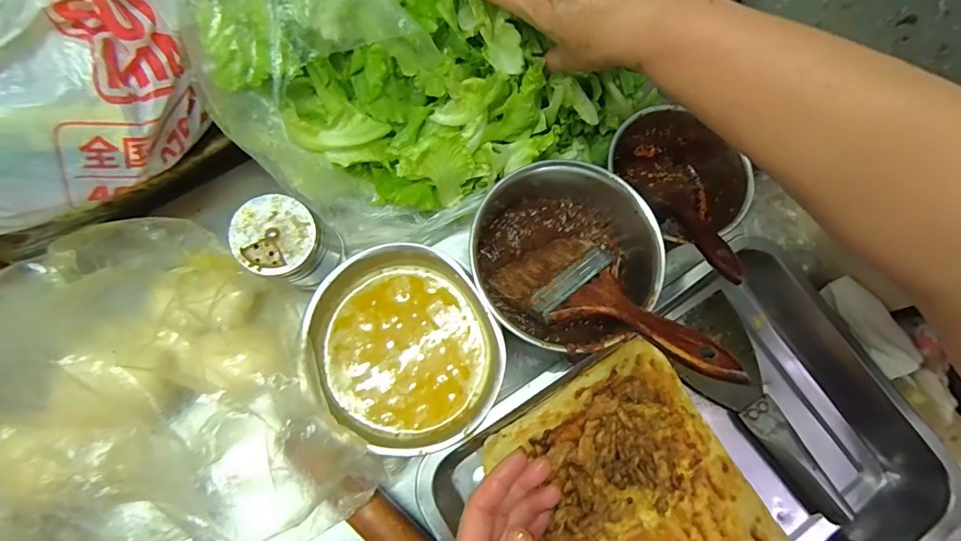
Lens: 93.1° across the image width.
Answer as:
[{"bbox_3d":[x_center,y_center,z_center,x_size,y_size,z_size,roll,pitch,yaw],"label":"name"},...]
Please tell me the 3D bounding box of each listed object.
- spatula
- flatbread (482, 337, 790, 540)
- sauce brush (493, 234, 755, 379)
[{"bbox_3d":[0.249,0.127,0.419,0.077,0.024,0.210,-23,77,-6],"label":"spatula"},{"bbox_3d":[0.140,0.203,0.385,0.186,0.037,0.233,-30,78,-7],"label":"flatbread"},{"bbox_3d":[0.104,0.025,0.355,0.087,0.029,0.201,-47,44,-10],"label":"sauce brush"}]

